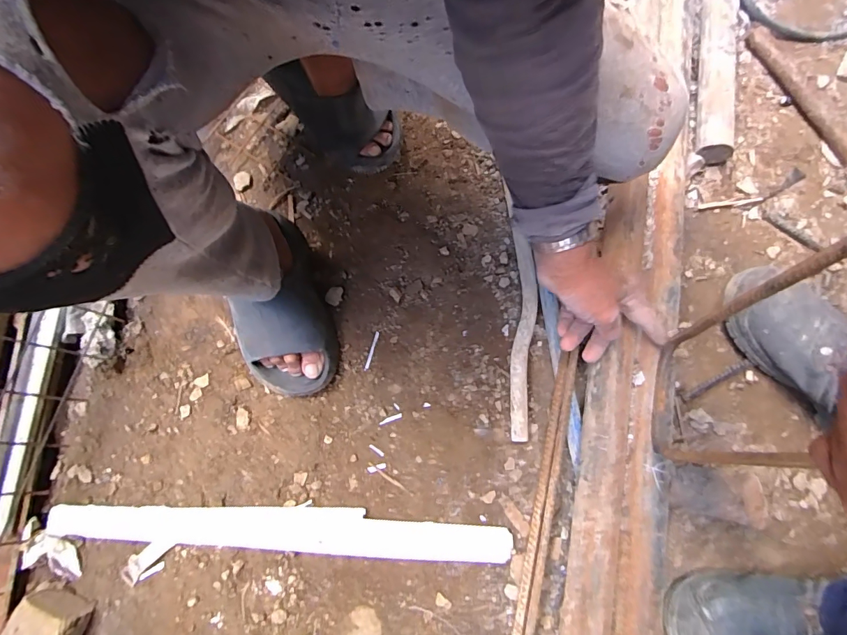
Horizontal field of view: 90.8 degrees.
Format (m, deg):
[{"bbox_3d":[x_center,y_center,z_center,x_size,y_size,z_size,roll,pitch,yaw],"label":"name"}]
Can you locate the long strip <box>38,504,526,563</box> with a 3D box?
[{"bbox_3d":[-0.178,0.256,0.507,0.563,0.013,0.051,2,77,2],"label":"long strip"}]

